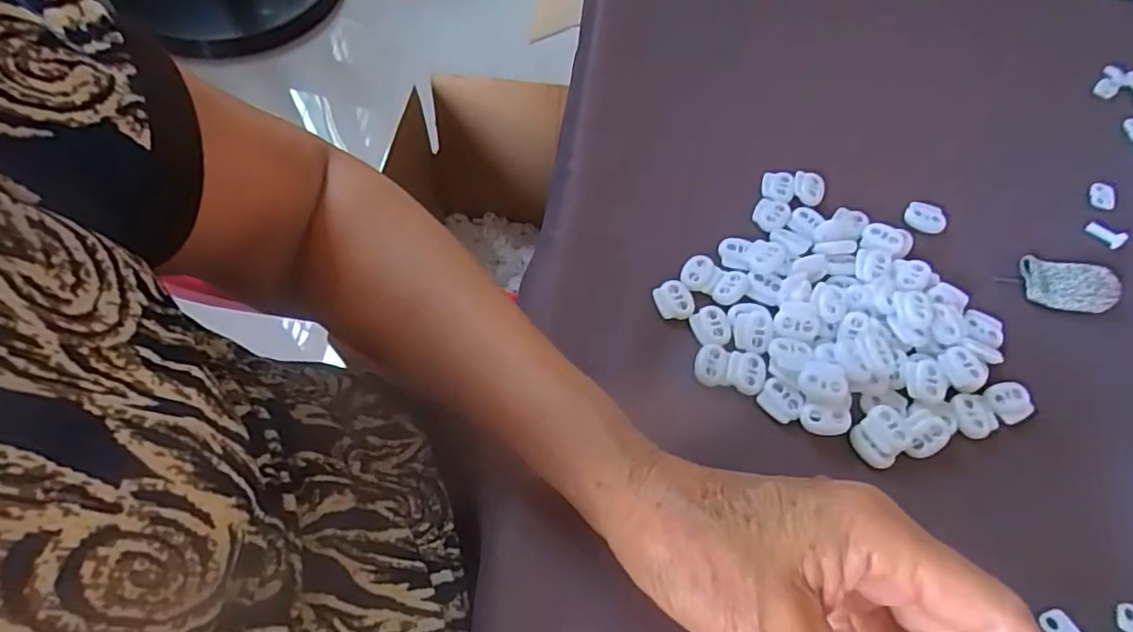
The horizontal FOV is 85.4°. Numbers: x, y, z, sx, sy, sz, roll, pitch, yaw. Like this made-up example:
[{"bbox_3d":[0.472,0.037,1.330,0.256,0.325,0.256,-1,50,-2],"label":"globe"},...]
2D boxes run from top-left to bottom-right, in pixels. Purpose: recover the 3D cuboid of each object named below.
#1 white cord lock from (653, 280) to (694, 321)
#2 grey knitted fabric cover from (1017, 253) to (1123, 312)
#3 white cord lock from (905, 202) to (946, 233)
[{"bbox_3d":[0.057,-0.009,0.322,0.019,0.004,0.021,-17,64,-12],"label":"white cord lock"},{"bbox_3d":[0.276,-0.017,0.335,0.047,0.011,0.030,14,62,4],"label":"grey knitted fabric cover"},{"bbox_3d":[0.210,-0.057,0.358,0.022,0.008,0.014,13,62,4],"label":"white cord lock"}]

